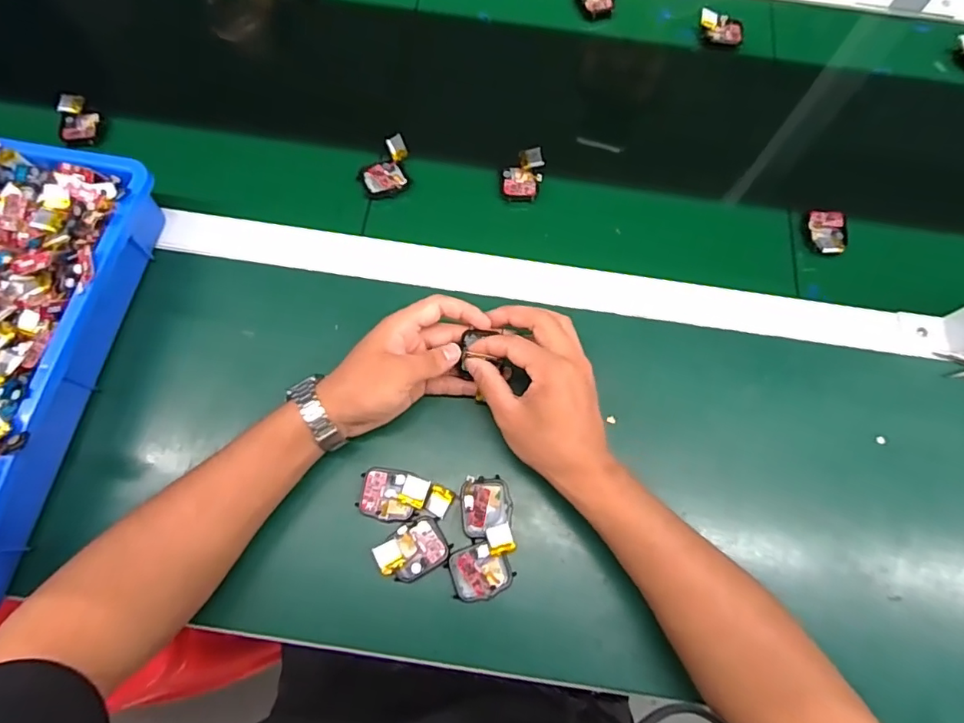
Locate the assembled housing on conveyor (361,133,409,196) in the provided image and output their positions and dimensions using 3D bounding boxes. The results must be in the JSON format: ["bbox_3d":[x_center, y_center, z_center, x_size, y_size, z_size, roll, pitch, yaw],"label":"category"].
[{"bbox_3d":[-0.095,-0.189,0.513,0.046,0.020,0.053,-8,71,-4],"label":"assembled housing on conveyor"}]

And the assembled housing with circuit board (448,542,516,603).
[{"bbox_3d":[-0.001,0.159,0.402,0.046,0.014,0.038,-14,71,-6],"label":"assembled housing with circuit board"}]

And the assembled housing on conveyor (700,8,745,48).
[{"bbox_3d":[0.271,-0.376,0.595,0.053,0.017,0.031,21,71,6],"label":"assembled housing on conveyor"}]

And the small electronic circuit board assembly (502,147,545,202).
[{"bbox_3d":[0.040,-0.185,0.518,0.036,0.016,0.051,11,71,3],"label":"small electronic circuit board assembly"}]

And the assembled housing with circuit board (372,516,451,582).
[{"bbox_3d":[-0.052,0.143,0.397,0.051,0.010,0.039,-25,73,-9],"label":"assembled housing with circuit board"}]

